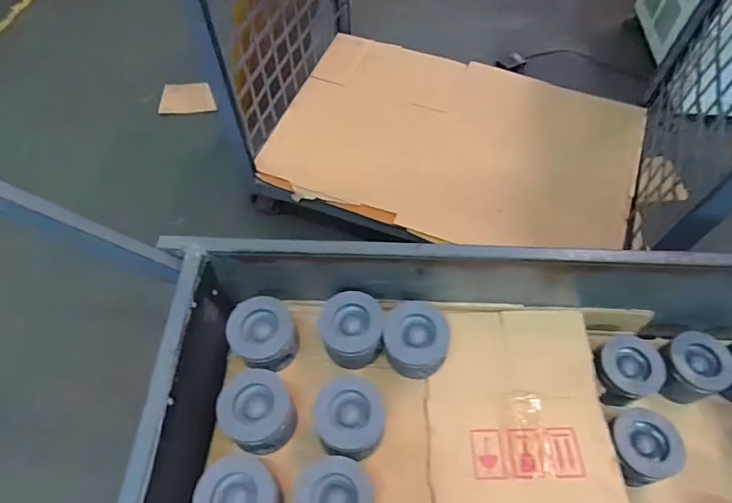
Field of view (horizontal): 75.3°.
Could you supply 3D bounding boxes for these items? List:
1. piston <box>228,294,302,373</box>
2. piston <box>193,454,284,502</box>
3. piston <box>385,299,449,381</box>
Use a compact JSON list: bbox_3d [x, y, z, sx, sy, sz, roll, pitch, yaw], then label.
[{"bbox_3d":[-0.145,0.119,0.676,0.087,0.075,0.092,0,59,0],"label":"piston"},{"bbox_3d":[-0.146,0.293,0.557,0.087,0.069,0.086,13,59,7],"label":"piston"},{"bbox_3d":[0.070,0.125,0.667,0.089,0.073,0.090,0,59,0],"label":"piston"}]

